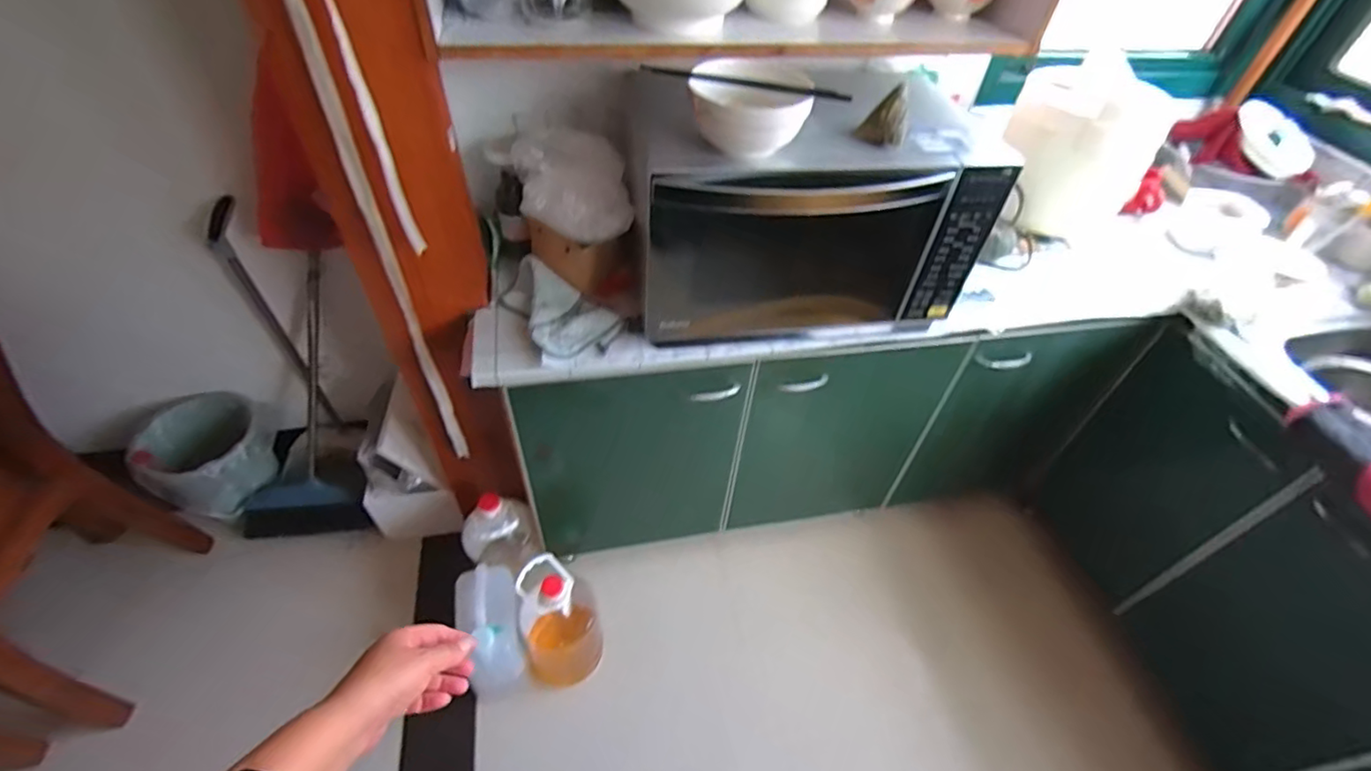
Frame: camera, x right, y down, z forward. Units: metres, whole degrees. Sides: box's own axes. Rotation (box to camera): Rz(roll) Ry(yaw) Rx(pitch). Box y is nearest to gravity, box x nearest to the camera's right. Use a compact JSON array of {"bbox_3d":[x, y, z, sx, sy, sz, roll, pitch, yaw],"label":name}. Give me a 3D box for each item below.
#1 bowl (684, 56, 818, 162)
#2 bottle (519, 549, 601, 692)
[{"bbox_3d":[0.081,-0.362,0.754,0.153,0.085,0.132,-3,48,1],"label":"bowl"},{"bbox_3d":[-0.268,0.483,1.217,0.161,0.313,0.169,-2,48,2],"label":"bottle"}]

